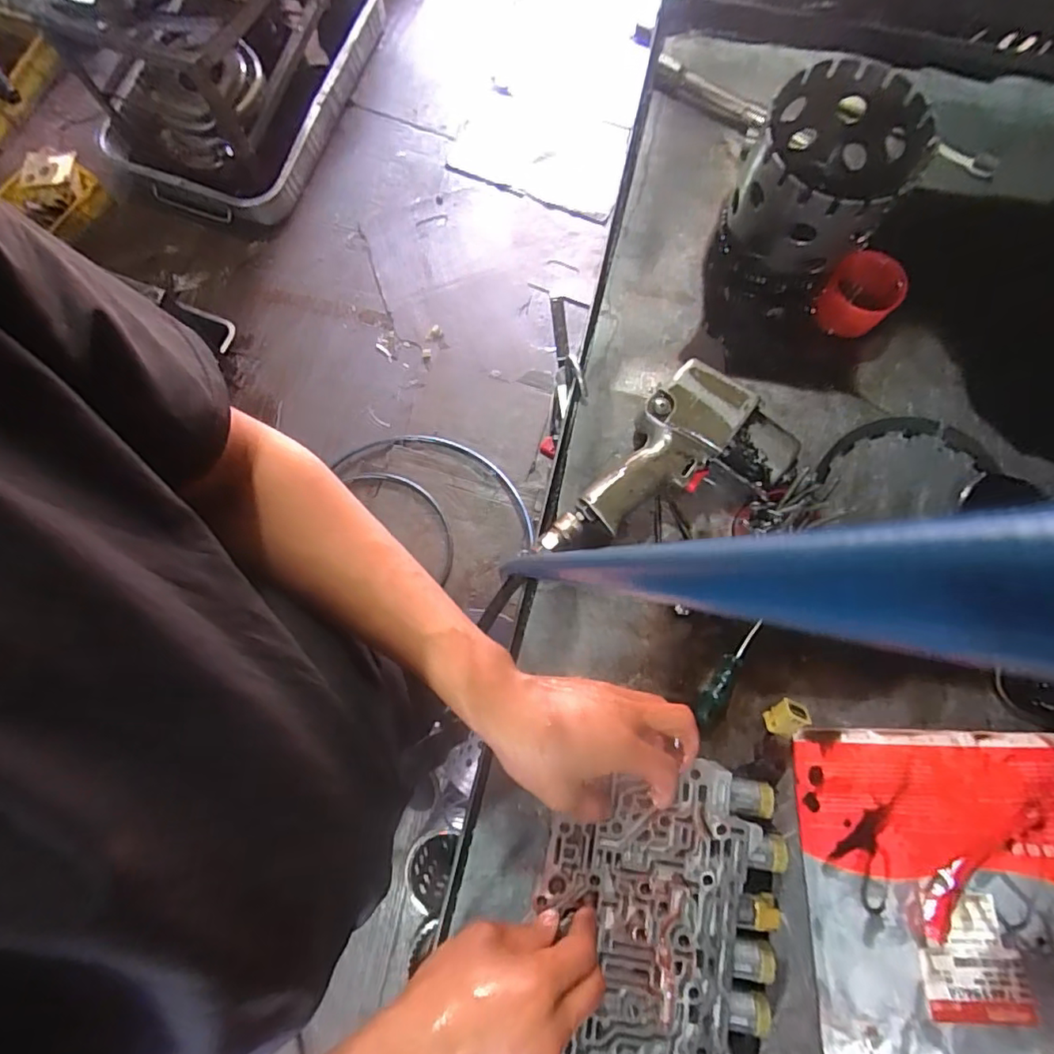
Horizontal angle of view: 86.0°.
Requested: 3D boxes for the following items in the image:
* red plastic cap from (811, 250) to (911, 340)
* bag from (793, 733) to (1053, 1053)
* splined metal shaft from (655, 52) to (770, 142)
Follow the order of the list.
[{"bbox_3d":[0.327,-0.226,0.559,0.064,0.049,0.069,0,79,2],"label":"red plastic cap"},{"bbox_3d":[0.362,0.328,0.426,0.258,0.092,0.315,1,76,2],"label":"bag"},{"bbox_3d":[0.202,-0.474,0.625,0.136,0.027,0.034,33,82,8],"label":"splined metal shaft"}]

